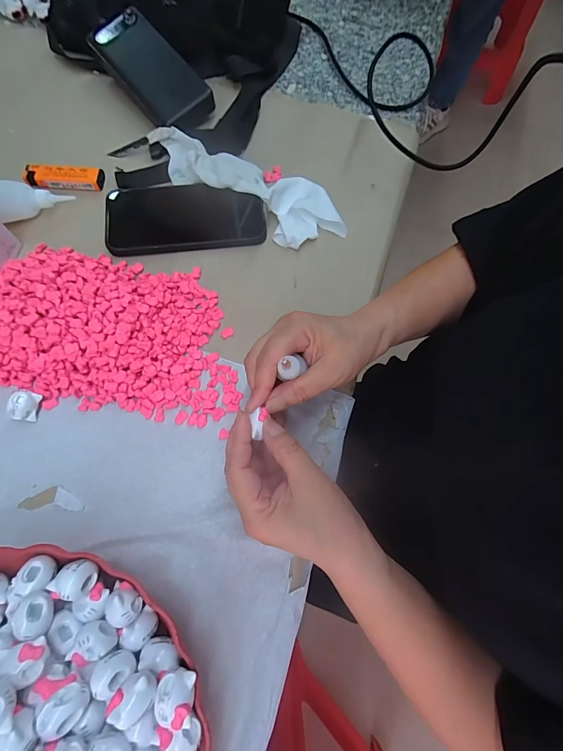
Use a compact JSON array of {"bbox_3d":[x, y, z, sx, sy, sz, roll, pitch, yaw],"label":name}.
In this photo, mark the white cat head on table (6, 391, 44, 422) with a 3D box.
[{"bbox_3d":[-0.218,0.027,0.297,0.017,0.022,0.023,8,71,1],"label":"white cat head on table"}]

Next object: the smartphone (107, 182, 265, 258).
[{"bbox_3d":[-0.103,-0.169,0.366,0.167,0.014,0.082,-3,71,-3],"label":"smartphone"}]

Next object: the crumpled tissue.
[{"bbox_3d":[-0.039,-0.211,0.376,0.232,0.028,0.076,33,73,9],"label":"crumpled tissue"}]

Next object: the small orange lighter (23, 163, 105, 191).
[{"bbox_3d":[-0.238,-0.216,0.379,0.080,0.015,0.022,4,71,-1],"label":"small orange lighter"}]

